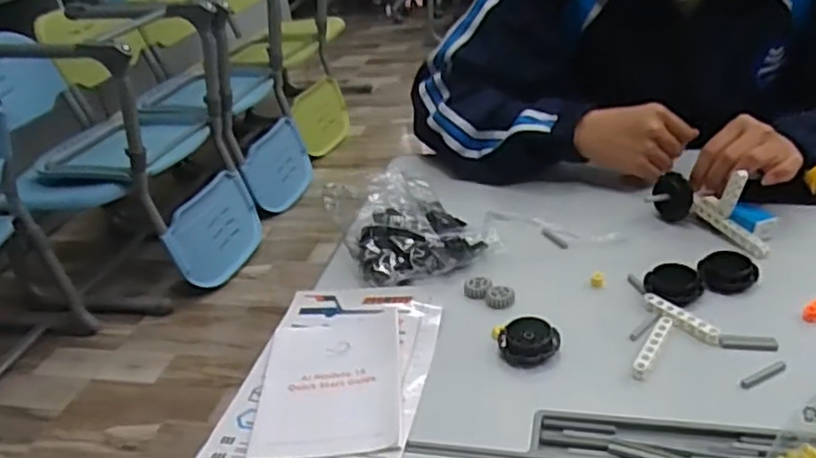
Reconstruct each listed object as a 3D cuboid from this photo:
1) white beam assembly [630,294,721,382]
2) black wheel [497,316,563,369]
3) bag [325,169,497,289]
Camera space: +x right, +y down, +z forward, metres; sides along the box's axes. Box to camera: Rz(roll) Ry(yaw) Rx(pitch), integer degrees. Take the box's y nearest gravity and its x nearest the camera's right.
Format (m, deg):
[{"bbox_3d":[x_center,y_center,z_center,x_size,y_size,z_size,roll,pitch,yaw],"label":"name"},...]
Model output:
[{"bbox_3d":[0.213,0.085,0.534,0.058,0.010,0.096,6,33,22],"label":"white beam assembly"},{"bbox_3d":[0.098,0.090,0.551,0.045,0.018,0.041,-6,30,4],"label":"black wheel"},{"bbox_3d":[0.000,-0.013,0.697,0.137,0.051,0.161,-18,32,-17],"label":"bag"}]

